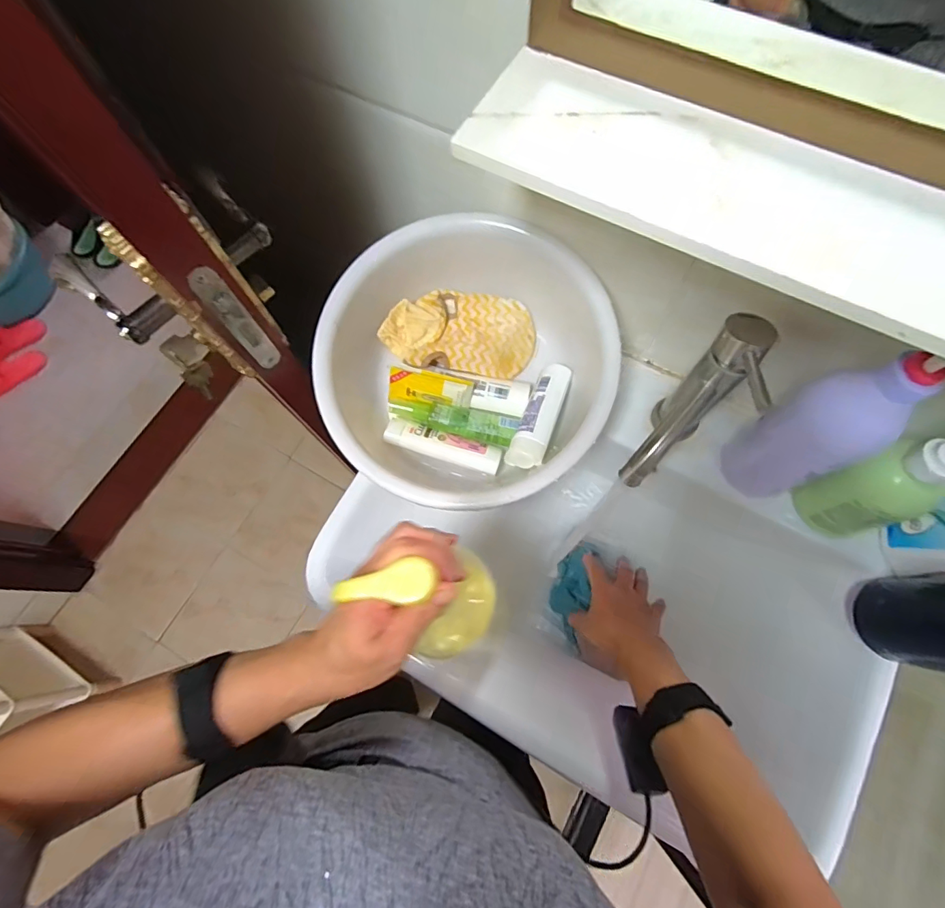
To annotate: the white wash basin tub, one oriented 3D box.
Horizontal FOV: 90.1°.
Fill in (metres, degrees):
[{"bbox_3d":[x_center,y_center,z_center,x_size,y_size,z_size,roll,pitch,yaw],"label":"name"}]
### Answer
[{"bbox_3d":[-0.009,-0.084,0.538,0.303,0.148,0.309,-35,74,-10],"label":"white wash basin tub"}]

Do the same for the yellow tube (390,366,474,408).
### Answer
[{"bbox_3d":[-0.048,-0.079,0.555,0.095,0.040,0.027,7,38,0],"label":"yellow tube"}]

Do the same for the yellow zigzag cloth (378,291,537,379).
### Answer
[{"bbox_3d":[-0.015,-0.150,0.581,0.184,0.037,0.102,5,72,3],"label":"yellow zigzag cloth"}]

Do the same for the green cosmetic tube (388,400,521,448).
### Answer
[{"bbox_3d":[-0.024,-0.041,0.562,0.153,0.035,0.032,11,72,5],"label":"green cosmetic tube"}]

